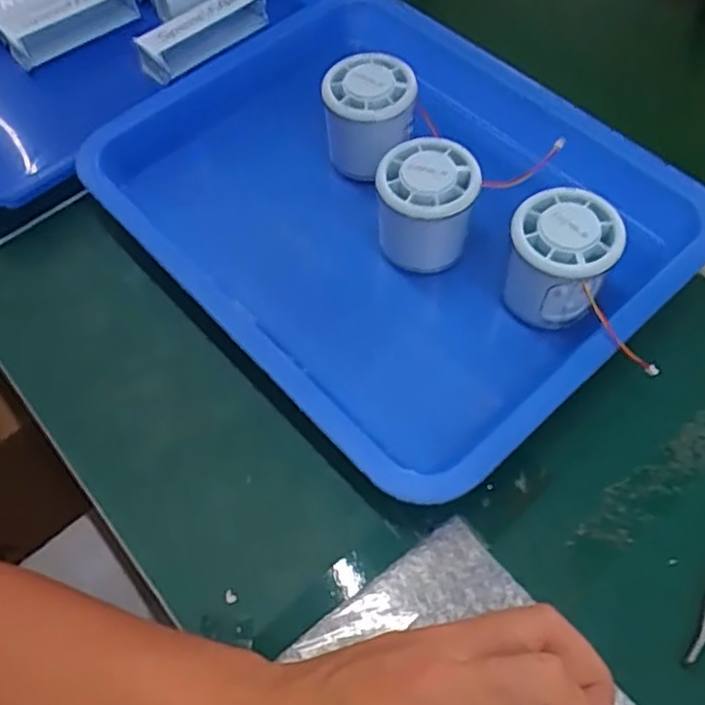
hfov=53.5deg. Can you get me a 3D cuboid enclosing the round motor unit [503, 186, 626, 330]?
[{"bbox_3d":[0.112,-0.050,0.382,0.052,0.056,0.054,-1,59,2],"label":"round motor unit"}]

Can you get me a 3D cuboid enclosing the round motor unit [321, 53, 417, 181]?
[{"bbox_3d":[0.012,-0.154,0.451,0.054,0.064,0.050,-1,59,2],"label":"round motor unit"}]

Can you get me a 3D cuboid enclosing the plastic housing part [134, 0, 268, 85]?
[{"bbox_3d":[-0.112,-0.242,0.530,0.105,0.023,0.034,-34,64,-17],"label":"plastic housing part"}]

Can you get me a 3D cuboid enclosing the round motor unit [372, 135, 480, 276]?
[{"bbox_3d":[0.044,-0.085,0.410,0.053,0.060,0.049,-1,59,2],"label":"round motor unit"}]

